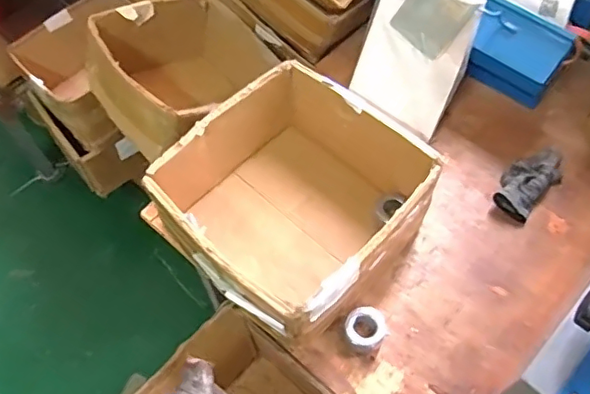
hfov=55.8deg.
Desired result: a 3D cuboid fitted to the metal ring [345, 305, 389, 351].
[{"bbox_3d":[0.108,0.193,0.833,0.060,0.032,0.063,-1,59,1],"label":"metal ring"}]

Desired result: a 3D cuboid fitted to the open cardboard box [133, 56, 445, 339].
[{"bbox_3d":[0.003,0.008,0.866,0.322,0.178,0.343,38,67,21],"label":"open cardboard box"}]

